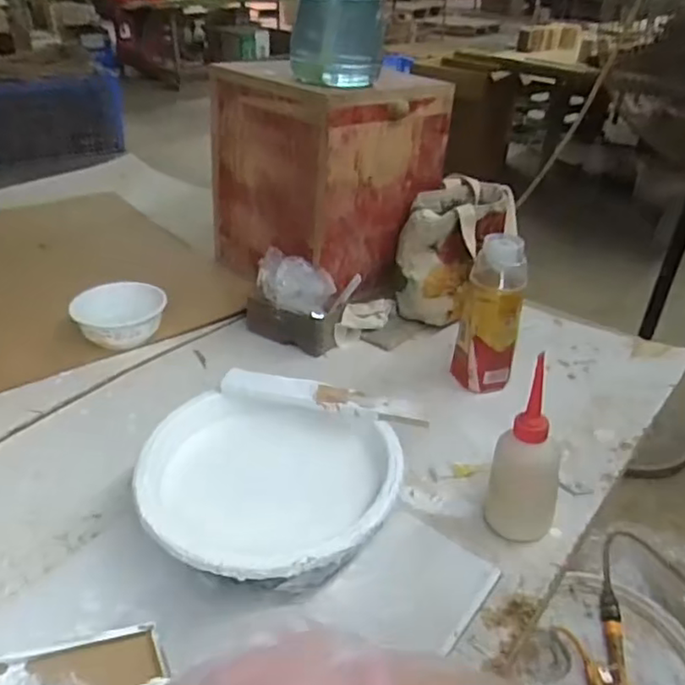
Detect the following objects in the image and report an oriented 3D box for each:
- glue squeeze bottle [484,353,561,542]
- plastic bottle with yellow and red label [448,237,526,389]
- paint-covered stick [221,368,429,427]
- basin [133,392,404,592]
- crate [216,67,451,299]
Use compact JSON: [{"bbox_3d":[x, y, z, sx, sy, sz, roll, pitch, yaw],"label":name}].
[{"bbox_3d":[0.167,0.102,0.556,0.066,0.172,0.053,13,35,15],"label":"glue squeeze bottle"},{"bbox_3d":[0.173,-0.029,0.748,0.064,0.187,0.055,1,33,-3],"label":"plastic bottle with yellow and red label"},{"bbox_3d":[-0.019,0.050,0.597,0.195,0.018,0.030,11,34,12],"label":"paint-covered stick"},{"bbox_3d":[-0.061,0.140,0.546,0.210,0.088,0.192,2,33,-1],"label":"basin"},{"bbox_3d":[-0.025,-0.242,0.964,0.265,0.306,0.245,30,42,35],"label":"crate"}]

